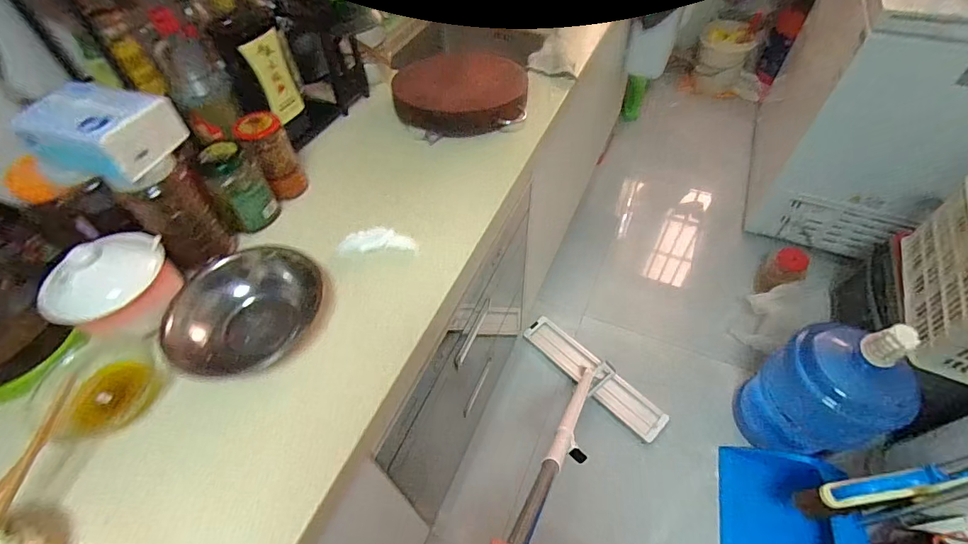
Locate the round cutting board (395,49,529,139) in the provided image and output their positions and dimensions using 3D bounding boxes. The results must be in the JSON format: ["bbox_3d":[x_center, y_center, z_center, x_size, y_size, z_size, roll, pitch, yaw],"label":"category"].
[{"bbox_3d":[-0.046,-0.368,0.868,0.246,0.046,0.290,-2,52,2],"label":"round cutting board"}]

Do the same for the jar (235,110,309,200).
[{"bbox_3d":[-0.317,-0.173,0.675,0.062,0.127,0.071,-26,56,-16],"label":"jar"}]

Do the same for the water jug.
[{"bbox_3d":[0.847,0.285,1.082,0.249,0.476,0.257,-18,54,-11],"label":"water jug"}]

